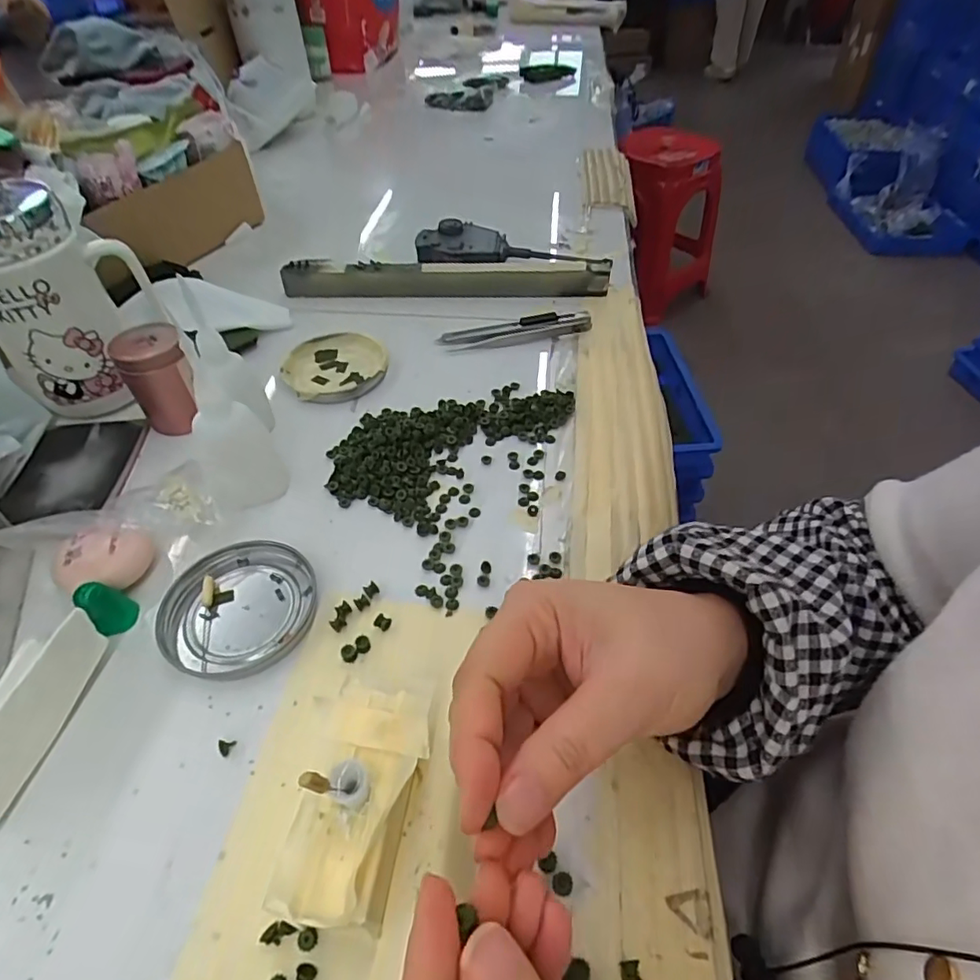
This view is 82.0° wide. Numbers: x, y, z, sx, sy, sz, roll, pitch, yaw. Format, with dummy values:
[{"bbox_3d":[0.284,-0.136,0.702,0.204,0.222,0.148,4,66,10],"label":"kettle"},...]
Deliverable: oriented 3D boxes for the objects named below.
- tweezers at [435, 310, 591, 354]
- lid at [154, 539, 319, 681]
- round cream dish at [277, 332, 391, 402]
[{"bbox_3d":[0.021,-0.137,0.478,0.128,0.008,0.029,-6,48,-5],"label":"tweezers"},{"bbox_3d":[-0.134,0.061,0.301,0.075,0.007,0.079,0,48,0],"label":"lid"},{"bbox_3d":[-0.122,-0.098,0.444,0.078,0.008,0.077,0,48,0],"label":"round cream dish"}]

